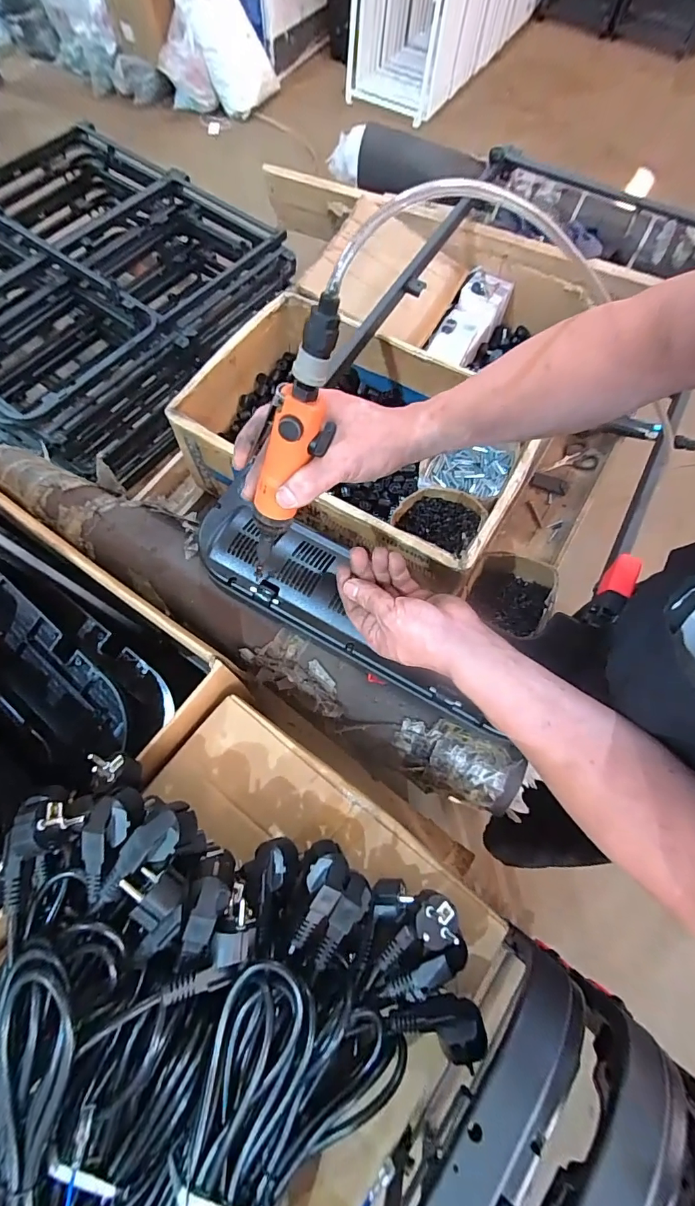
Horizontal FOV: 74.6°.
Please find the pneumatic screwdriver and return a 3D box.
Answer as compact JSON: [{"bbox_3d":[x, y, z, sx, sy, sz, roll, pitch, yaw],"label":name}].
[{"bbox_3d":[-0.051,-0.121,0.391,0.039,0.257,0.036,41,48,13],"label":"pneumatic screwdriver"}]

